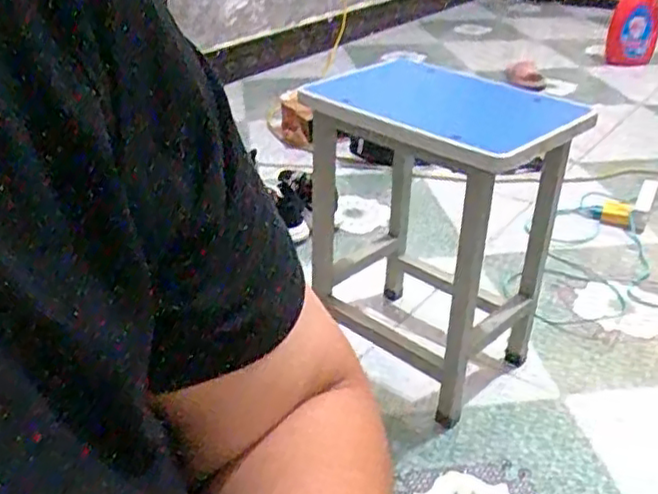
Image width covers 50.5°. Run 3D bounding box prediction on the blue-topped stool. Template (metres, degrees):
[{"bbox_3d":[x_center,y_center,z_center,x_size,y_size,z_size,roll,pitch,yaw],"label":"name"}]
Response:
[{"bbox_3d":[0.167,-0.019,1.067,0.240,0.428,0.347,-23,38,-34],"label":"blue-topped stool"}]

